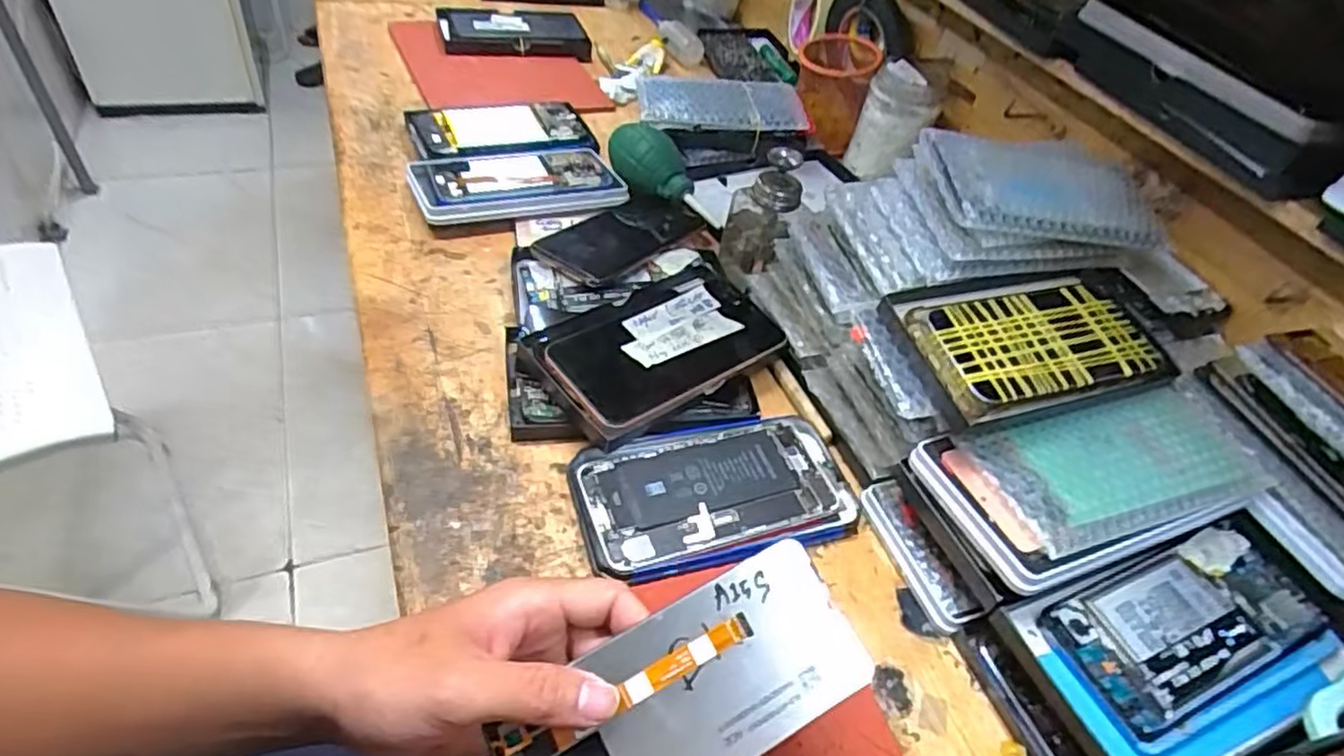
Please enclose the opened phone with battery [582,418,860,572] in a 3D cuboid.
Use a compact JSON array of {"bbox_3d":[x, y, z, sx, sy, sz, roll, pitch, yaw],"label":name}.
[{"bbox_3d":[0.033,0.069,0.452,0.173,0.006,0.086,-8,48,-18],"label":"opened phone with battery"}]

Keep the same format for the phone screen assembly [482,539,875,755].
[{"bbox_3d":[0.006,0.136,0.300,0.154,0.004,0.070,-26,73,-15],"label":"phone screen assembly"}]

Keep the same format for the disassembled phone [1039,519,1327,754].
[{"bbox_3d":[0.285,0.135,0.386,0.160,0.010,0.075,-12,50,-22],"label":"disassembled phone"}]

